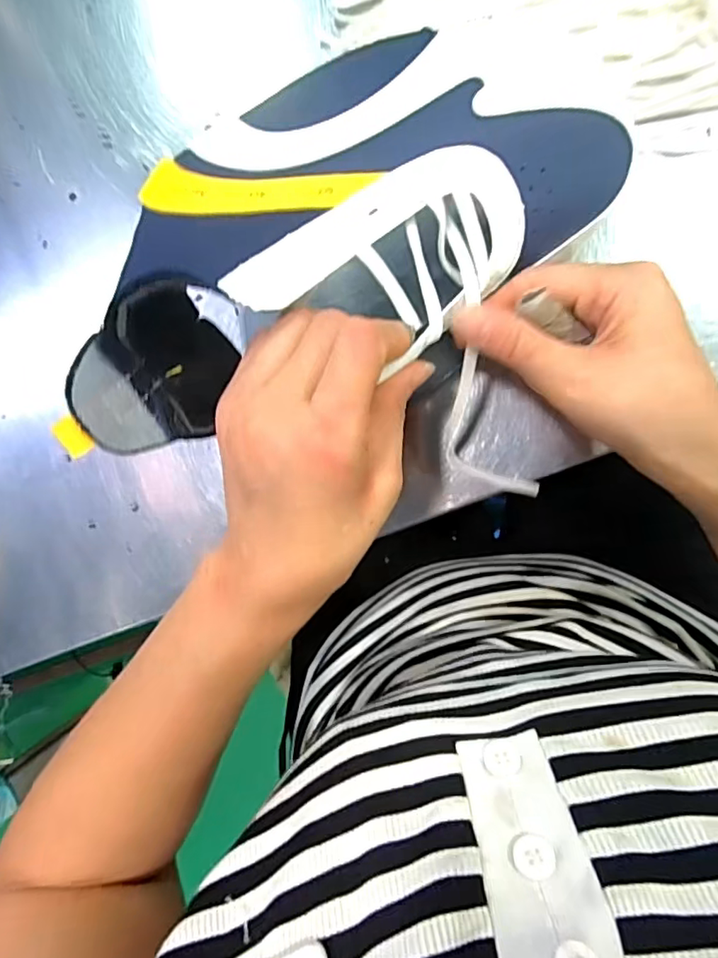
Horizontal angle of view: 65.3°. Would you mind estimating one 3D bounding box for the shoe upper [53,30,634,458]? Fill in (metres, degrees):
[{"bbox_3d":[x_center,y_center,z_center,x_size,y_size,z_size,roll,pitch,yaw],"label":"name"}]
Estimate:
[{"bbox_3d":[-0.011,-0.094,0.239,0.244,0.083,0.116,-27,89,5],"label":"shoe upper"}]

